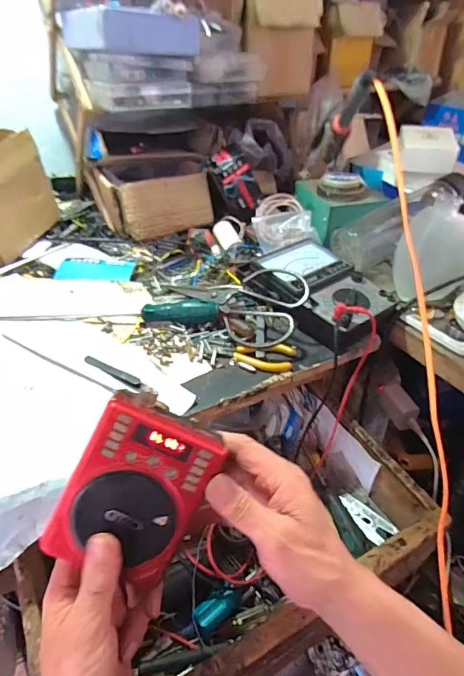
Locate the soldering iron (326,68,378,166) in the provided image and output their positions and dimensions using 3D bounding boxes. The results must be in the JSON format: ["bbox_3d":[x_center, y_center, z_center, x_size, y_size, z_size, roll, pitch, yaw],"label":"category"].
[{"bbox_3d":[0.153,-0.292,0.591,0.024,0.019,0.247,3,-2,2],"label":"soldering iron"}]

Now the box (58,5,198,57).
[{"bbox_3d":[-0.148,-0.422,0.580,0.132,0.045,0.193,-20,43,-25],"label":"box"}]

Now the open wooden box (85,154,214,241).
[{"bbox_3d":[-0.133,-0.240,0.710,0.178,0.087,0.137,-12,40,-16],"label":"open wooden box"}]

